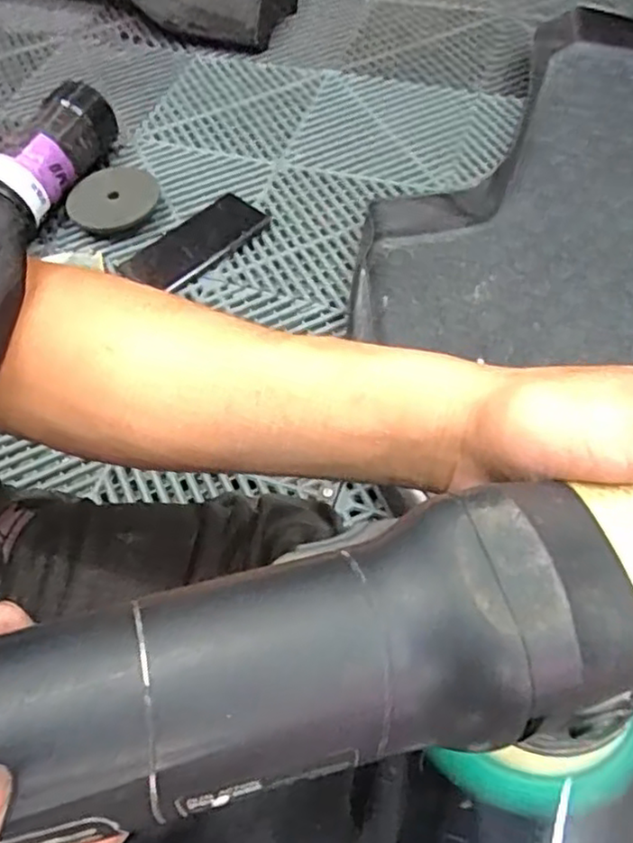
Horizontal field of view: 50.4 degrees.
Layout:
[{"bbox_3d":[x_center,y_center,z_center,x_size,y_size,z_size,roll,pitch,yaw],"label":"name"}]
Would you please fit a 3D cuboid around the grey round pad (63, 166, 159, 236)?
[{"bbox_3d":[-0.227,-0.248,0.748,0.097,0.017,0.081,-32,60,-15],"label":"grey round pad"}]

